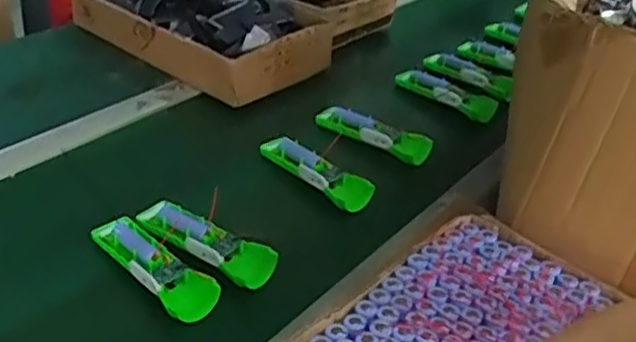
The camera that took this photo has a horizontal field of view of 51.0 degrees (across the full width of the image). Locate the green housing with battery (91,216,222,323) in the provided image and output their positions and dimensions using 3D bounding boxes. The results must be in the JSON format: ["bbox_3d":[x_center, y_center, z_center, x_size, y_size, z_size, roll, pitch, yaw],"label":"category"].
[{"bbox_3d":[-0.160,0.090,0.653,0.161,0.020,0.049,32,44,32],"label":"green housing with battery"}]

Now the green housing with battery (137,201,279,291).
[{"bbox_3d":[-0.118,0.068,0.686,0.164,0.028,0.046,24,40,24],"label":"green housing with battery"}]

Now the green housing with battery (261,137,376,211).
[{"bbox_3d":[-0.003,-0.002,0.808,0.160,0.025,0.041,32,44,32],"label":"green housing with battery"}]

